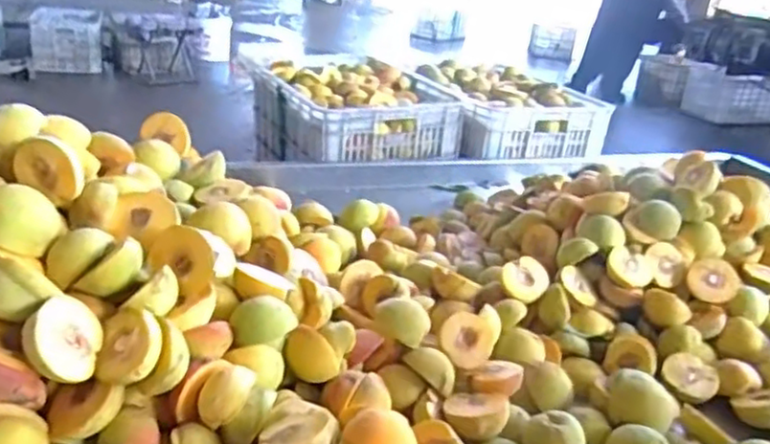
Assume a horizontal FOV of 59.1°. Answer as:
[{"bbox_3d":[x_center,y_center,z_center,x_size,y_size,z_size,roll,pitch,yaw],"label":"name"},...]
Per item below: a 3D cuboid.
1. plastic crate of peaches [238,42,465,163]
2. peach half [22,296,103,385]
[{"bbox_3d":[-0.075,-0.223,1.552,0.338,0.197,0.397,-7,27,-27],"label":"plastic crate of peaches"},{"bbox_3d":[-0.243,0.090,0.507,0.029,0.060,0.057,-21,27,27],"label":"peach half"}]

